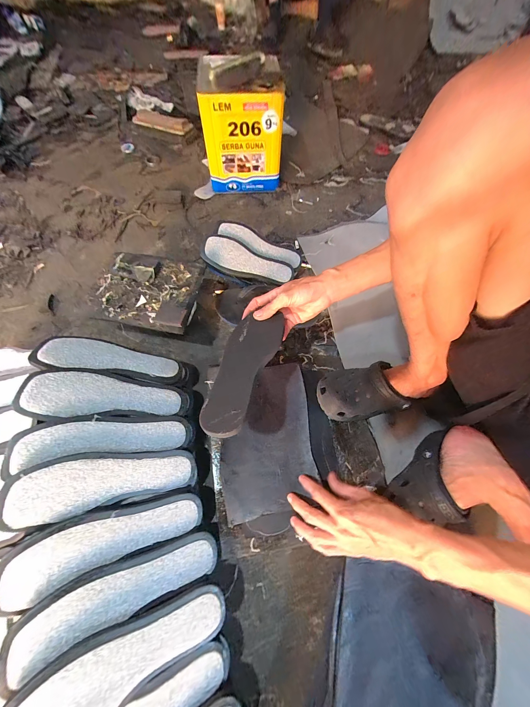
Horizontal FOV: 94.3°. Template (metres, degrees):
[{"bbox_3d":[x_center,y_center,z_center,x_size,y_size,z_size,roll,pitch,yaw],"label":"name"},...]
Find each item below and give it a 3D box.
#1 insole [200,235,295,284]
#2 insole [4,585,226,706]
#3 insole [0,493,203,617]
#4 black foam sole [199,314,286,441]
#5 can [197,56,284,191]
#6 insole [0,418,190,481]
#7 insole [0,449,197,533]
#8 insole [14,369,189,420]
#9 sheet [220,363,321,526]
[{"bbox_3d":[-0.043,-0.240,0.644,0.239,0.015,0.083,18,87,-10],"label":"insole"},{"bbox_3d":[-0.168,0.377,0.299,0.239,0.018,0.083,-9,64,-30],"label":"insole"},{"bbox_3d":[-0.218,0.263,0.353,0.242,0.019,0.073,-5,64,-29],"label":"insole"},{"bbox_3d":[-0.033,0.016,0.389,0.079,0.017,0.235,17,50,5],"label":"black foam sole"},{"bbox_3d":[-0.077,-0.714,0.786,0.248,0.269,0.251,-3,65,-4],"label":"can"},{"bbox_3d":[-0.251,0.137,0.402,0.245,0.011,0.064,3,62,-28],"label":"insole"},{"bbox_3d":[-0.235,0.191,0.378,0.245,0.009,0.078,0,77,-30],"label":"insole"},{"bbox_3d":[-0.268,0.076,0.437,0.249,0.018,0.077,9,62,-27],"label":"insole"},{"bbox_3d":[0.003,0.149,0.462,0.164,0.018,0.260,-4,65,-4],"label":"sheet"}]

